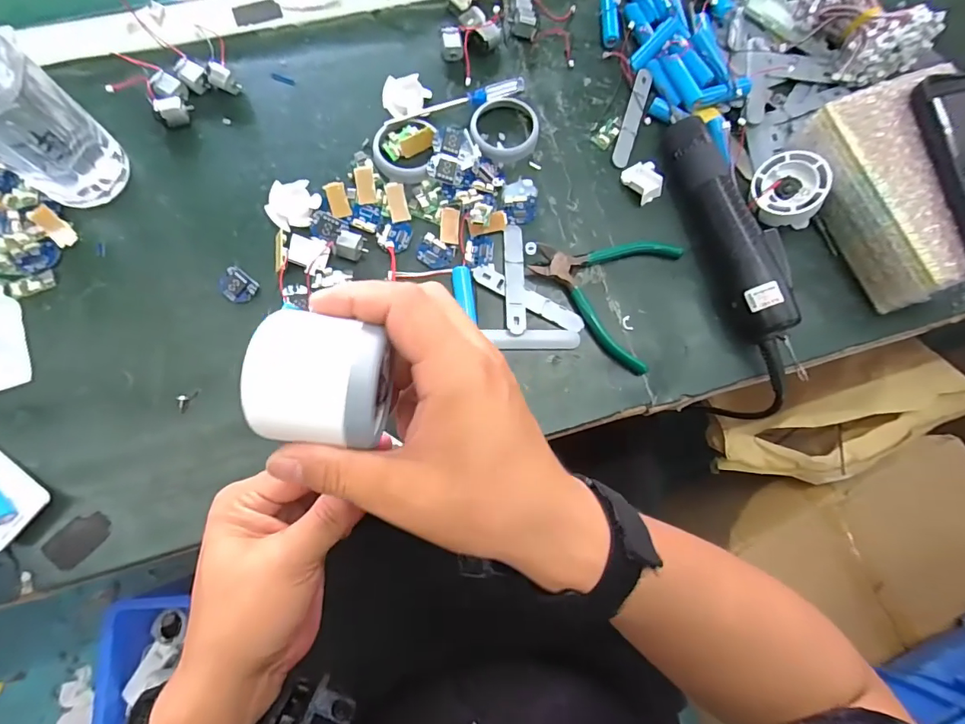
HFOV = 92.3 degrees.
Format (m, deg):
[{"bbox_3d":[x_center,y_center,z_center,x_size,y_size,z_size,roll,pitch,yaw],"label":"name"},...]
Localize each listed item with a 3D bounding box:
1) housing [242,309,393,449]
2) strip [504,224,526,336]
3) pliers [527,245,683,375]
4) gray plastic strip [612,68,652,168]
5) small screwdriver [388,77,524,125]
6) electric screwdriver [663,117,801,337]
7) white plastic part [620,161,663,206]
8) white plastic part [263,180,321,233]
[{"bbox_3d":[-0.071,0.010,0.210,0.055,0.050,0.052,1,82,-4],"label":"housing"},{"bbox_3d":[0.026,-0.067,0.366,0.015,0.008,0.091,0,78,-3],"label":"strip"},{"bbox_3d":[0.095,-0.065,0.367,0.109,0.016,0.115,24,78,2],"label":"pliers"},{"bbox_3d":[0.133,-0.216,0.407,0.015,0.004,0.095,17,78,0],"label":"gray plastic strip"},{"bbox_3d":[-0.022,-0.223,0.401,0.127,0.009,0.013,-21,80,-7],"label":"small screwdriver"},{"bbox_3d":[0.197,-0.110,0.376,0.038,0.044,0.190,-16,79,-7],"label":"electric screwdriver"},{"bbox_3d":[0.137,-0.154,0.395,0.028,0.013,0.035,-29,82,-9],"label":"white plastic part"},{"bbox_3d":[-0.151,-0.125,0.370,0.038,0.009,0.043,5,78,-2],"label":"white plastic part"}]

